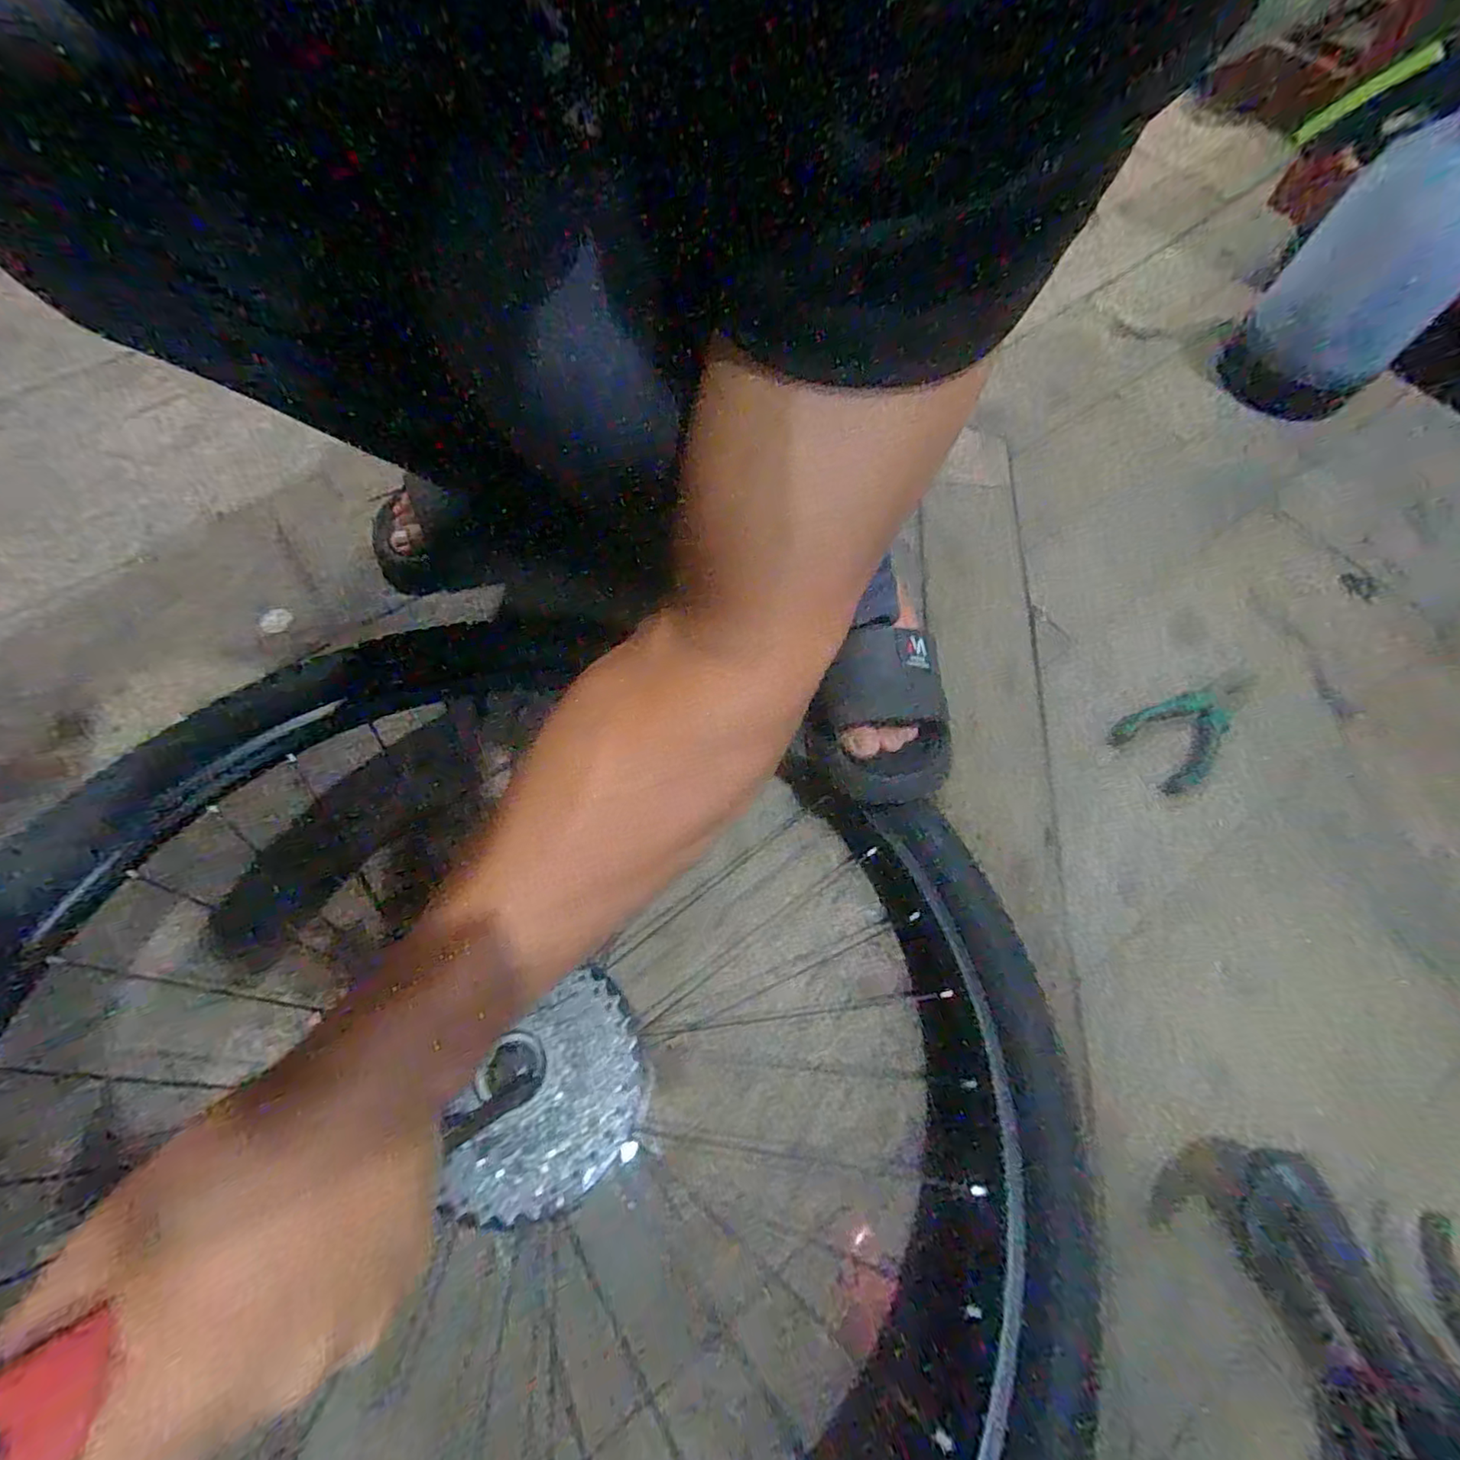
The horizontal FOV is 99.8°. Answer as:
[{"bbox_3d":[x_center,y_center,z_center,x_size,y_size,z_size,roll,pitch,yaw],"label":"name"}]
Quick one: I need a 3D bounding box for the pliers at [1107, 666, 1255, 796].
[{"bbox_3d":[0.416,-0.003,0.543,0.145,0.017,0.074,-26,70,-12],"label":"pliers"}]

